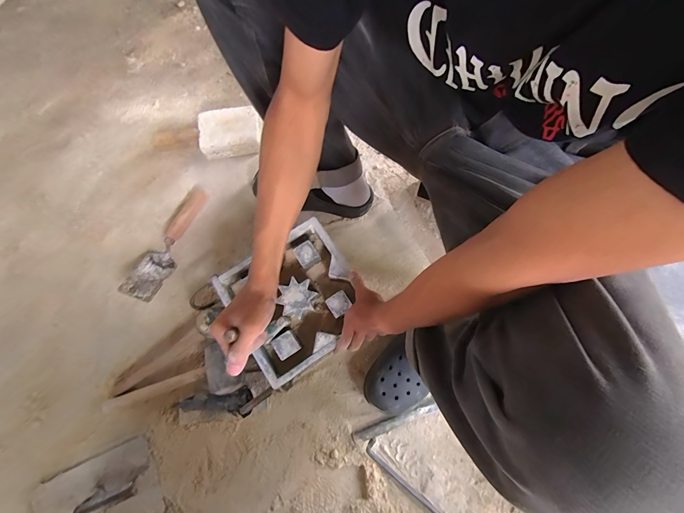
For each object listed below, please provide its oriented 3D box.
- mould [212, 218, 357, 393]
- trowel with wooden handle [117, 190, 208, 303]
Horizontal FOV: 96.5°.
[{"bbox_3d":[-0.085,0.079,0.577,0.221,0.057,0.224,-34,78,-7],"label":"mould"},{"bbox_3d":[-0.393,-0.035,0.685,0.073,0.055,0.270,19,77,5],"label":"trowel with wooden handle"}]

